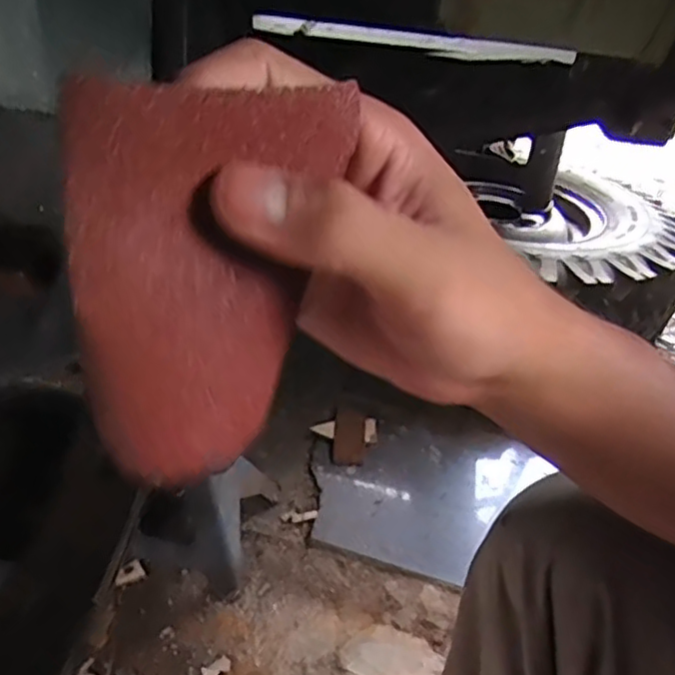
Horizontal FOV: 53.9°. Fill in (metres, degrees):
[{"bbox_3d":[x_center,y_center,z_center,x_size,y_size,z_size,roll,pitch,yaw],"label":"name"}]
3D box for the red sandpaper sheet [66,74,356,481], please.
[{"bbox_3d":[-0.028,-0.013,0.162,0.015,0.096,0.070,28,39,27],"label":"red sandpaper sheet"}]

